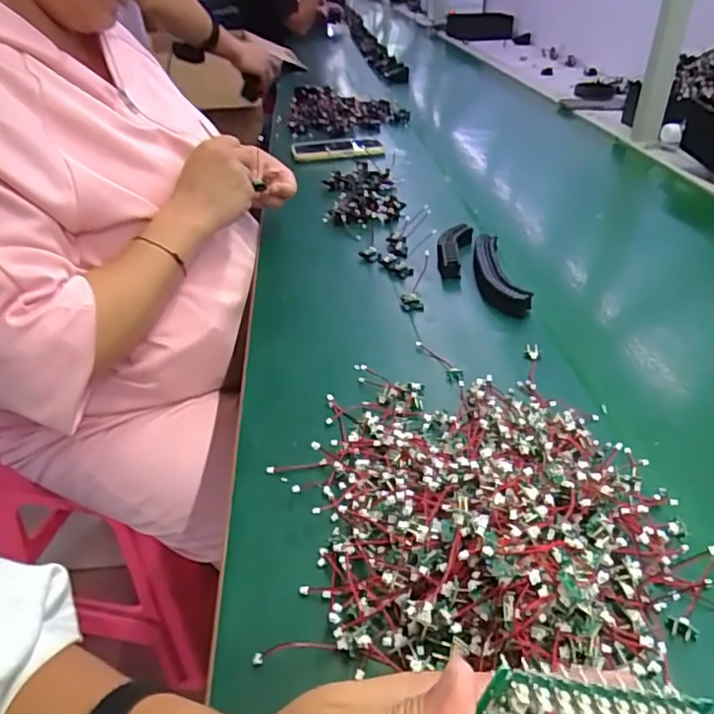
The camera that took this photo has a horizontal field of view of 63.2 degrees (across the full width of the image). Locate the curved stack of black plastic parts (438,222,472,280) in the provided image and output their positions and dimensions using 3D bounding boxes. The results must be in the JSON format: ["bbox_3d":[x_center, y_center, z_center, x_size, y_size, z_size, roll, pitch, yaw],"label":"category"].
[{"bbox_3d":[0.116,-0.126,0.705,0.036,0.031,0.105,9,37,15],"label":"curved stack of black plastic parts"}]

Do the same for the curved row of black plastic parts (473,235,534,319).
[{"bbox_3d":[0.154,-0.092,0.658,0.043,0.032,0.161,-3,35,-1],"label":"curved row of black plastic parts"}]

